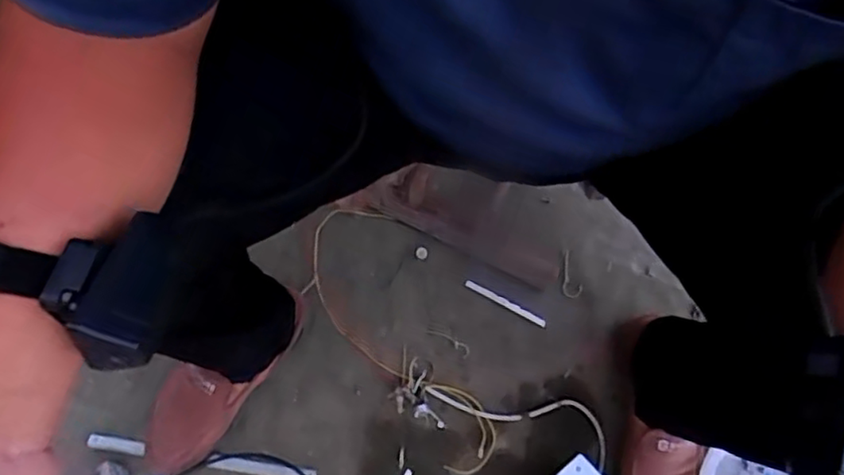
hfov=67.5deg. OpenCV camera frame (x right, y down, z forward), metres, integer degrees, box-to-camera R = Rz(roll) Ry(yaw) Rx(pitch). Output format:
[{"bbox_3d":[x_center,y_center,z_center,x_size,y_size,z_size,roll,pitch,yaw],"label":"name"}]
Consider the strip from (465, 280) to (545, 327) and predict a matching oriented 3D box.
[{"bbox_3d":[0.111,0.087,0.838,0.115,0.005,0.010,27,71,11],"label":"strip"}]

